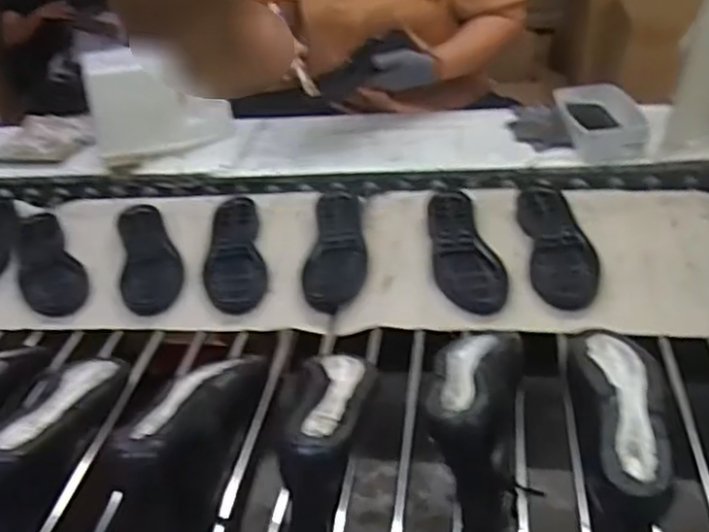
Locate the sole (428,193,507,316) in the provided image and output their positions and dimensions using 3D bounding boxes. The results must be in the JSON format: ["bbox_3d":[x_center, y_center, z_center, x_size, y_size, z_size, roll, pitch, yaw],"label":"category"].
[{"bbox_3d":[0.158,-0.028,0.987,0.089,0.033,0.257,-4,35,3],"label":"sole"}]

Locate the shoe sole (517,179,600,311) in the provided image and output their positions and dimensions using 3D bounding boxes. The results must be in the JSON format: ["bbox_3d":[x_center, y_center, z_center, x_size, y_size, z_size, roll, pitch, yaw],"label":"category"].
[{"bbox_3d":[0.289,-0.041,0.988,0.091,0.038,0.271,-2,35,6],"label":"shoe sole"}]

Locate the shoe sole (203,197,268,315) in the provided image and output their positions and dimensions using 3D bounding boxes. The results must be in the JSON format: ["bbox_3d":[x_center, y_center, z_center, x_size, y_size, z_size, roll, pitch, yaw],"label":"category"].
[{"bbox_3d":[-0.183,-0.025,1.040,0.087,0.027,0.268,-10,35,-6],"label":"shoe sole"}]

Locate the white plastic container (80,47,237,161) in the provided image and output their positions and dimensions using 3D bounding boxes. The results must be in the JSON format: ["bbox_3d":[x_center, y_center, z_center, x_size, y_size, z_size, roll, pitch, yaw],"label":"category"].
[{"bbox_3d":[-0.366,-0.308,1.293,0.253,0.183,0.102,-18,36,-16],"label":"white plastic container"}]

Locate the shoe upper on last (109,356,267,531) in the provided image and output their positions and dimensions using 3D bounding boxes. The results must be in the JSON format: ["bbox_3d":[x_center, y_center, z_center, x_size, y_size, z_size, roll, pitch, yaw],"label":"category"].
[{"bbox_3d":[-0.169,0.169,0.697,0.085,0.109,0.266,1,35,10],"label":"shoe upper on last"}]

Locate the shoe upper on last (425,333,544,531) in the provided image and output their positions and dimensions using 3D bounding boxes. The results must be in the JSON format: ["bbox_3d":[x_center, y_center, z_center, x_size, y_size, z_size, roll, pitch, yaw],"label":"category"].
[{"bbox_3d":[0.124,0.146,0.682,0.089,0.116,0.236,1,35,10],"label":"shoe upper on last"}]

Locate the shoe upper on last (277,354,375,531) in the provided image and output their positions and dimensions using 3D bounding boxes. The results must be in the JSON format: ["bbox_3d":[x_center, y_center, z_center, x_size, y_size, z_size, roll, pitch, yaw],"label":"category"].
[{"bbox_3d":[-0.023,0.164,0.678,0.078,0.117,0.253,-2,35,5],"label":"shoe upper on last"}]

